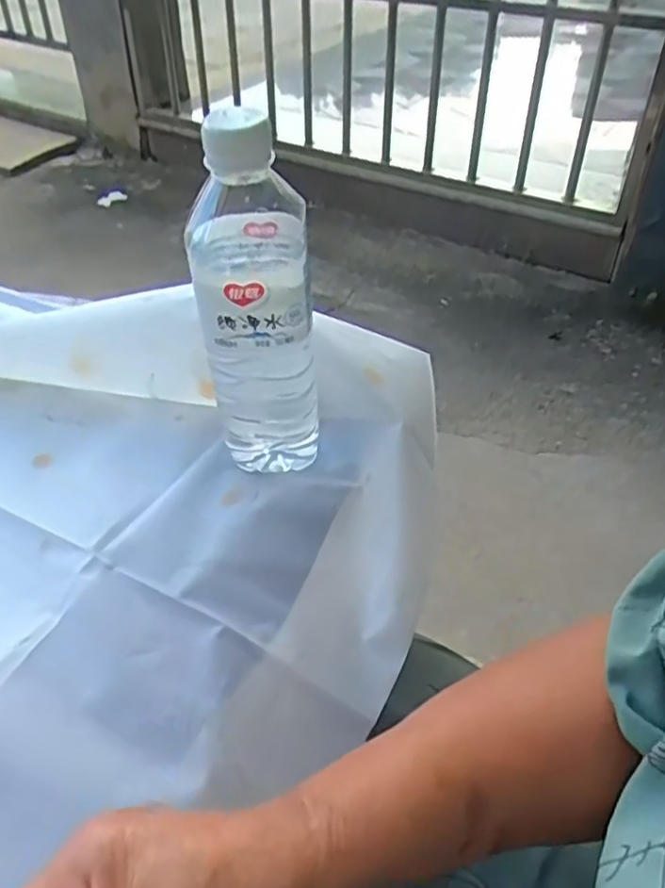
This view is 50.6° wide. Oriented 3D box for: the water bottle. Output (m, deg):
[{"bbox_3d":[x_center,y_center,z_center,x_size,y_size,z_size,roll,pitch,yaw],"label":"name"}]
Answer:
[{"bbox_3d":[-0.042,-0.078,0.398,0.059,0.216,0.063,-3,44,-1],"label":"water bottle"}]

